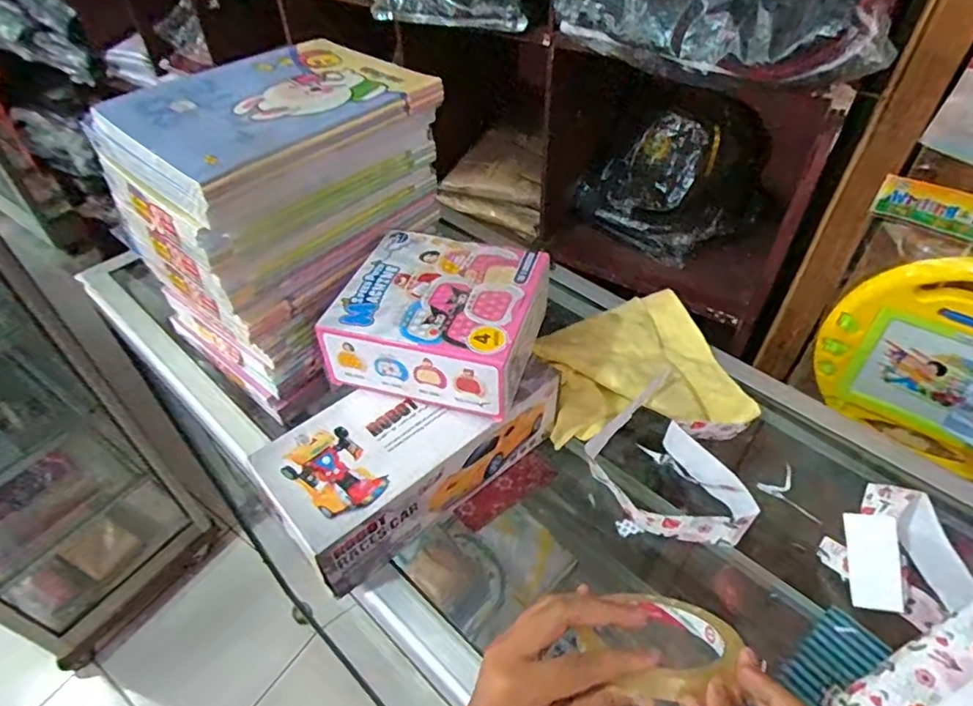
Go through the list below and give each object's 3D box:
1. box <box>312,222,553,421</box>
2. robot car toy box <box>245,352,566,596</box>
[{"bbox_3d":[-0.033,-0.029,0.440,0.139,0.059,0.137,13,49,13],"label":"box"},{"bbox_3d":[-0.052,0.067,0.433,0.213,0.068,0.091,-34,55,-26],"label":"robot car toy box"}]

